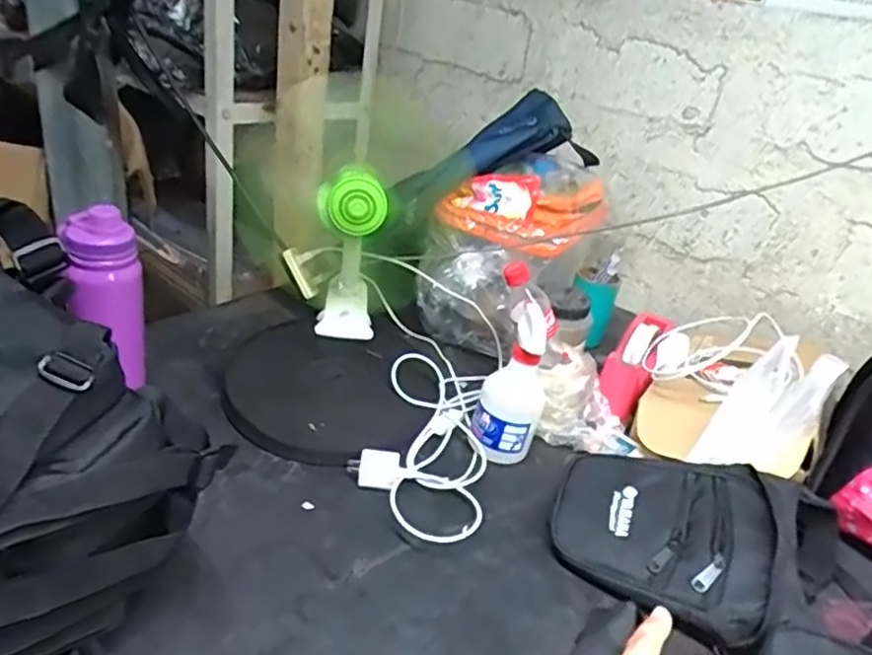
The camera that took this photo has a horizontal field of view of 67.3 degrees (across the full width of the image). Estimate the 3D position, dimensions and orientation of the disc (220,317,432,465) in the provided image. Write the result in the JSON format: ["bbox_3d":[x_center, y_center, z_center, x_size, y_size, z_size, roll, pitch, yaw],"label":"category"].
[{"bbox_3d":[-0.144,0.078,0.872,0.267,0.029,0.246,6,38,-5],"label":"disc"}]

